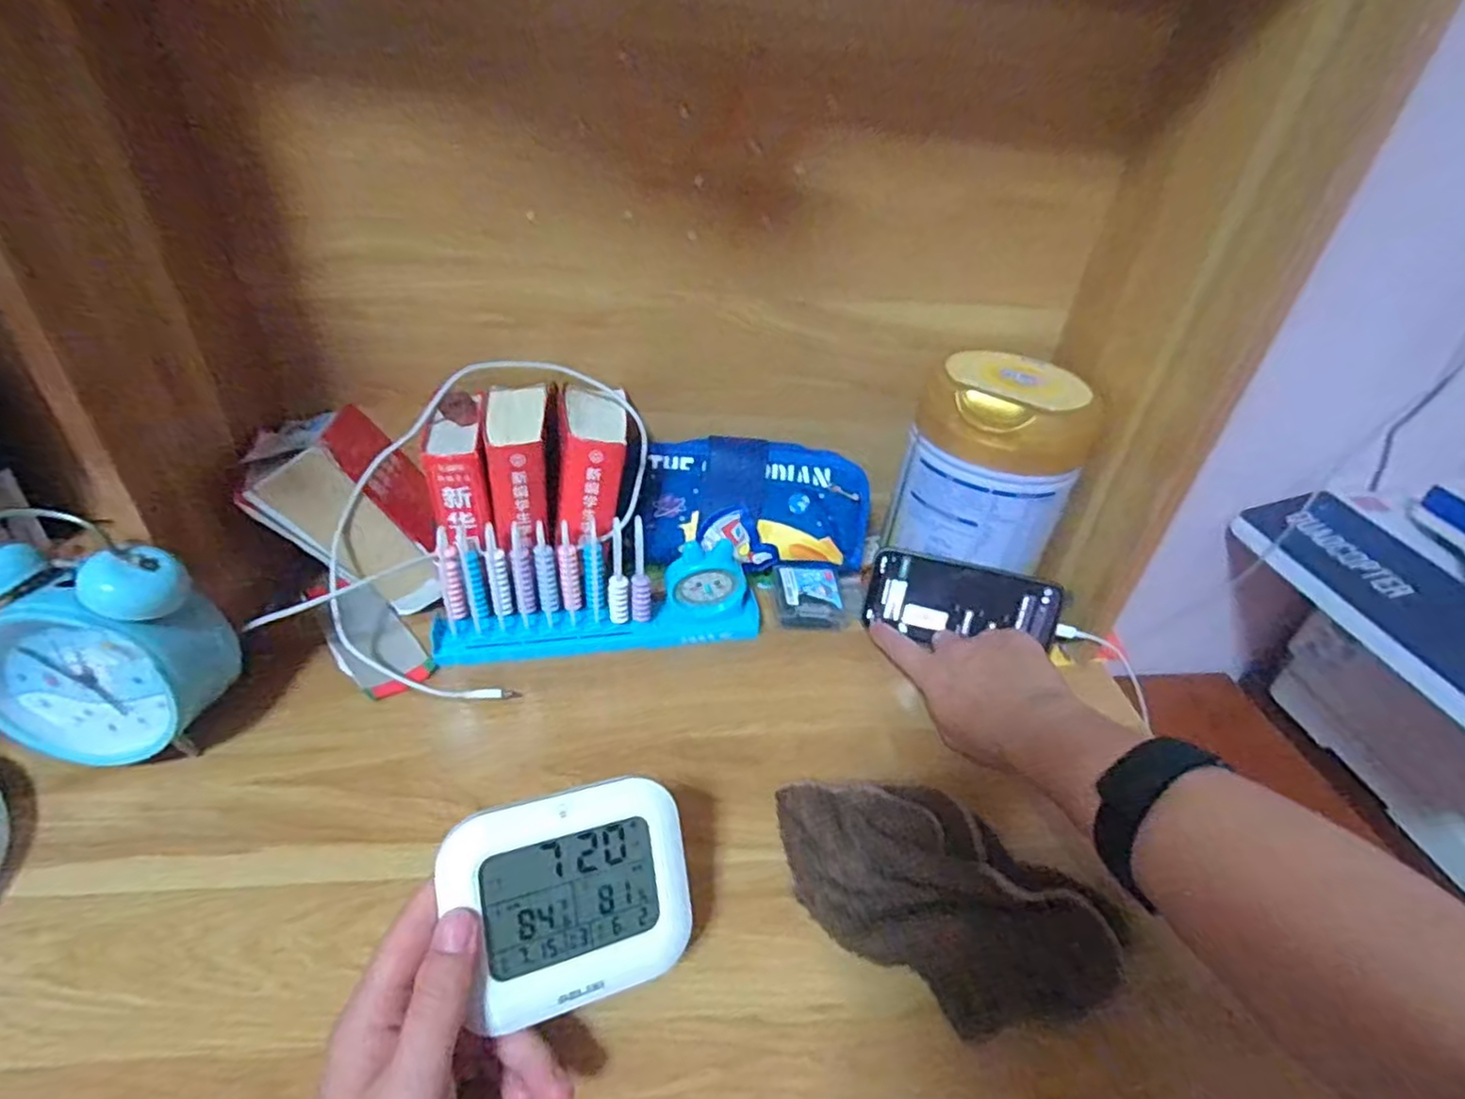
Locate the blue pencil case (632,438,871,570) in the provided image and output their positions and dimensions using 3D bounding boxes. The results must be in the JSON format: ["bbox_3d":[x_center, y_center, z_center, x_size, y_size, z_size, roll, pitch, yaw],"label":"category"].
[{"bbox_3d":[0.020,-0.037,0.590,0.190,0.105,0.045,5,-1,2],"label":"blue pencil case"}]

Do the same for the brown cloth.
[{"bbox_3d":[0.110,0.182,0.376,0.120,0.048,0.167,-18,43,-28],"label":"brown cloth"}]

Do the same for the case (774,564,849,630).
[{"bbox_3d":[0.065,0.041,0.570,0.062,0.029,0.055,3,37,-4],"label":"case"}]

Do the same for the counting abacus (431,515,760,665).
[{"bbox_3d":[-0.099,0.028,0.516,0.236,0.092,0.047,-5,38,-13],"label":"counting abacus"}]

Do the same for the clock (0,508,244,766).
[{"bbox_3d":[-0.363,0.058,0.396,0.107,0.151,0.060,3,37,-4],"label":"clock"}]

